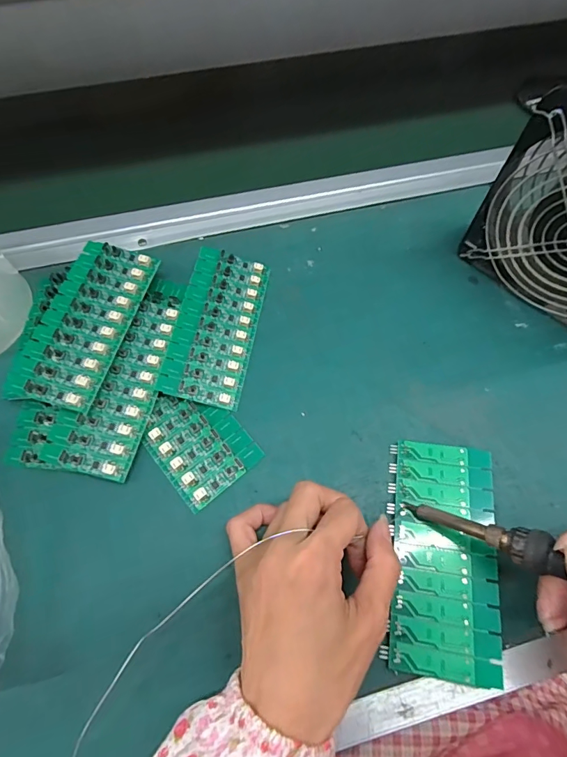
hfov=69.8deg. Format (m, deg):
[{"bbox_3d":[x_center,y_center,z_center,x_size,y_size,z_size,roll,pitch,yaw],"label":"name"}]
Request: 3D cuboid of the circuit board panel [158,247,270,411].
[{"bbox_3d":[-0.054,-0.046,0.331,0.063,0.006,0.137,15,65,-8],"label":"circuit board panel"}]

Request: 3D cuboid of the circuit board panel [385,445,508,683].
[{"bbox_3d":[0.103,0.111,0.264,0.064,0.012,0.138,6,65,2],"label":"circuit board panel"}]

